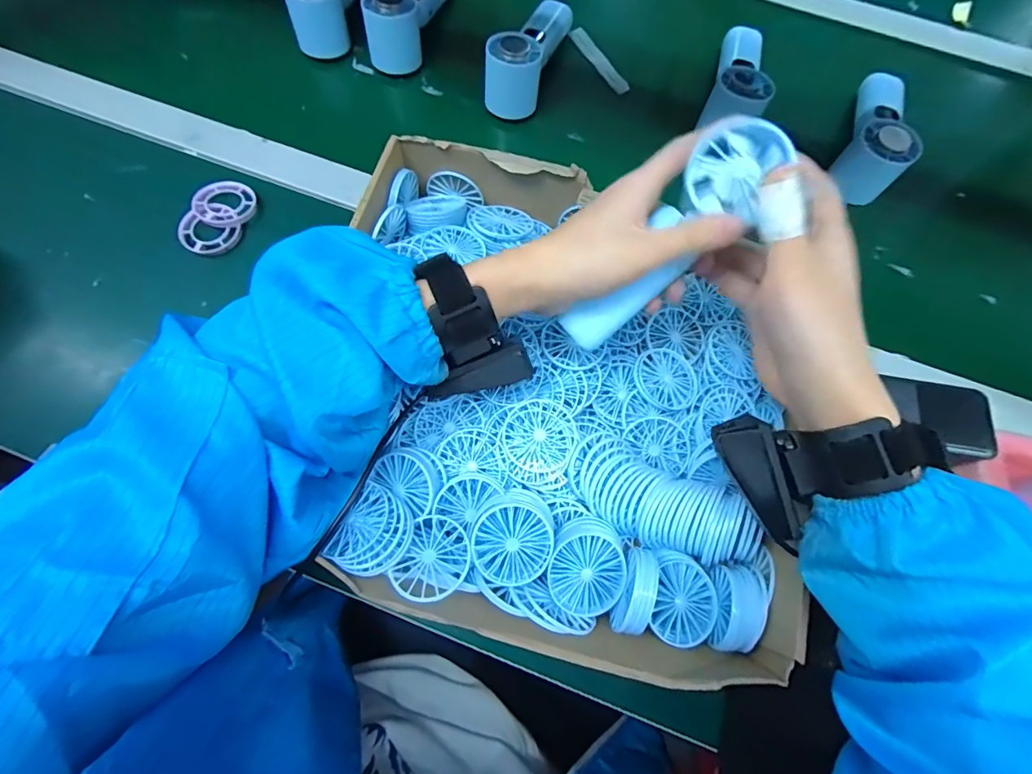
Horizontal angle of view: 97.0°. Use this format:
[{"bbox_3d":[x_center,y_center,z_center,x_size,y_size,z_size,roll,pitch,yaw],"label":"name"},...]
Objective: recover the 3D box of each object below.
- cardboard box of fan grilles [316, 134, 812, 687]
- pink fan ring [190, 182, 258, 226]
[{"bbox_3d":[0.028,0.000,0.333,0.332,0.059,0.325,15,73,2],"label":"cardboard box of fan grilles"},{"bbox_3d":[-0.265,-0.168,0.418,0.044,0.012,0.049,30,70,-3],"label":"pink fan ring"}]

